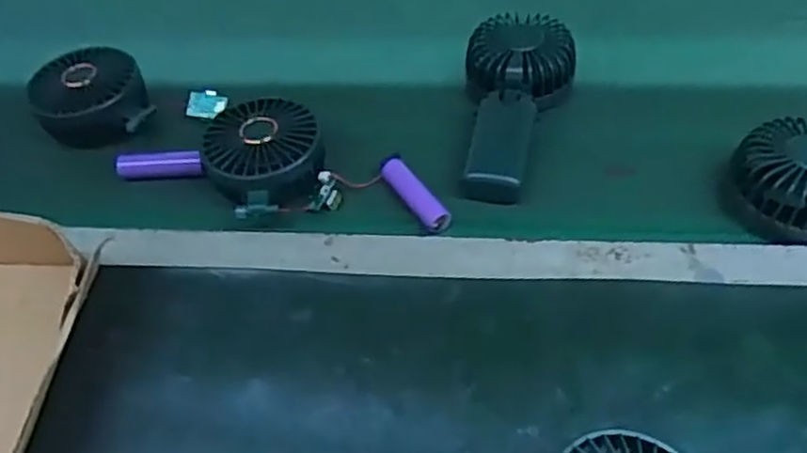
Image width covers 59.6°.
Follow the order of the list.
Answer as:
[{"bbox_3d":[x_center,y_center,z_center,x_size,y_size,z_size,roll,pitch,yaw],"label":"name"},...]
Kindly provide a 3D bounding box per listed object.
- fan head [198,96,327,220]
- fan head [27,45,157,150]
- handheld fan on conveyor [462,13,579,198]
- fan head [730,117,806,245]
[{"bbox_3d":[-0.102,-0.055,0.517,0.086,0.034,0.089,-3,50,3],"label":"fan head"},{"bbox_3d":[-0.253,-0.100,0.577,0.085,0.047,0.087,-3,50,3],"label":"fan head"},{"bbox_3d":[0.090,-0.096,0.539,0.084,0.046,0.167,1,50,6],"label":"handheld fan on conveyor"},{"bbox_3d":[0.266,-0.031,0.467,0.078,0.041,0.079,-3,50,3],"label":"fan head"}]

